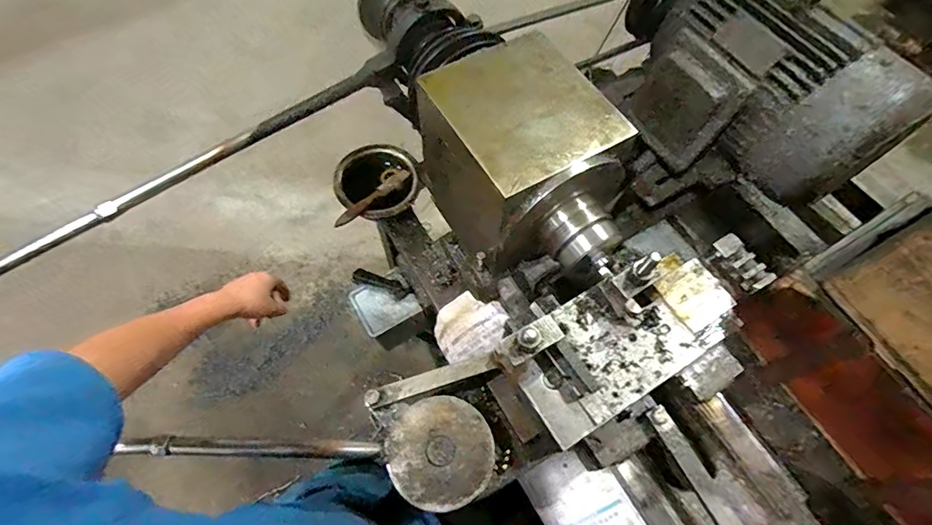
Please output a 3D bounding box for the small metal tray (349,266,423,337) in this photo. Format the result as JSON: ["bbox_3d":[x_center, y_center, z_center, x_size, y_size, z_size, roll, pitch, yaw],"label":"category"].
[{"bbox_3d":[-0.133,0.064,0.730,0.091,0.022,0.090,-28,67,-15],"label":"small metal tray"}]

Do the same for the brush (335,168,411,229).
[{"bbox_3d":[-0.145,-0.099,0.690,0.034,0.019,0.153,30,52,13],"label":"brush"}]

